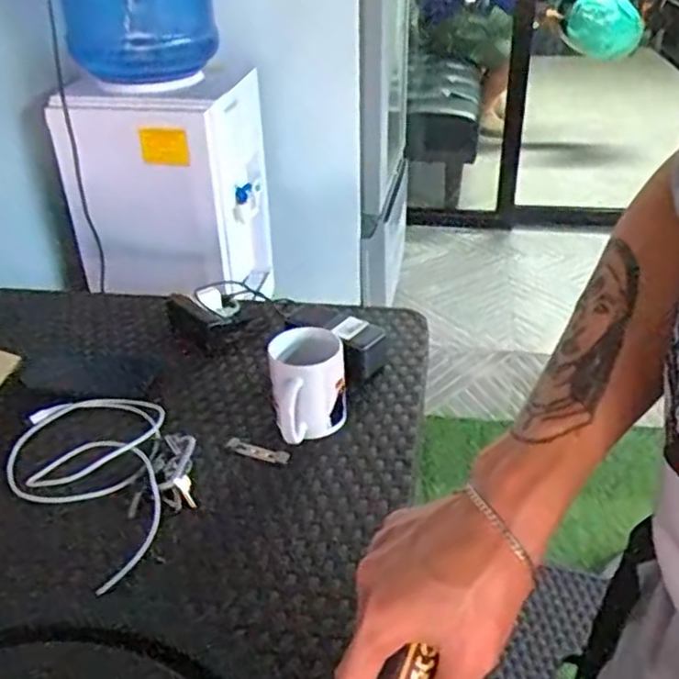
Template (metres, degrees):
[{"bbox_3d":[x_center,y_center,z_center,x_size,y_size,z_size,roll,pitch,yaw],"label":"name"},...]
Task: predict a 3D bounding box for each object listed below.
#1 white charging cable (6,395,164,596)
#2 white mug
[{"bbox_3d":[-0.268,0.134,0.729,0.161,0.038,0.292,-7,32,-7],"label":"white charging cable"},{"bbox_3d":[-0.035,0.047,0.796,0.081,0.101,0.119,-3,31,-2],"label":"white mug"}]

